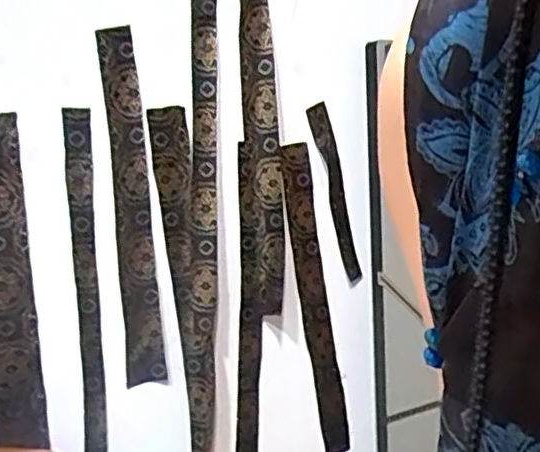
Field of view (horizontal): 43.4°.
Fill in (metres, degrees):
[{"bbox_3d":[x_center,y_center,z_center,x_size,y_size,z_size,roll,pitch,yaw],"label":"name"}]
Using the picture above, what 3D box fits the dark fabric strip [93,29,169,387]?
[{"bbox_3d":[-0.161,-0.015,0.795,0.045,0.413,0.009,-9,12,-29],"label":"dark fabric strip"}]

